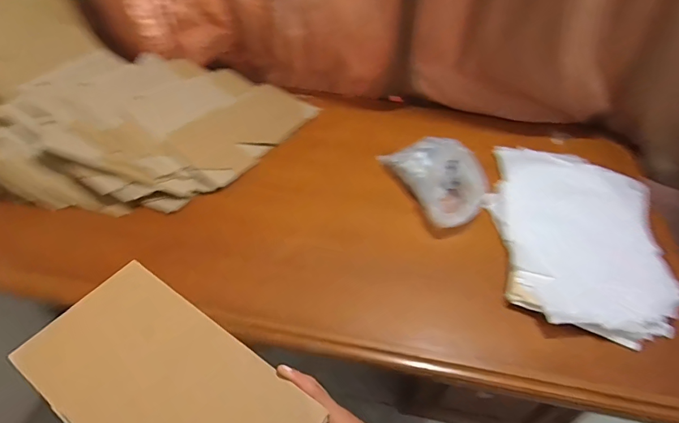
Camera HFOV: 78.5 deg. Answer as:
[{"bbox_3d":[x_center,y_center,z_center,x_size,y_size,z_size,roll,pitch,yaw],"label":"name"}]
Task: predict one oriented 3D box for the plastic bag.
[{"bbox_3d":[0.217,-0.093,0.924,0.184,0.097,0.269,-26,53,-25],"label":"plastic bag"}]

